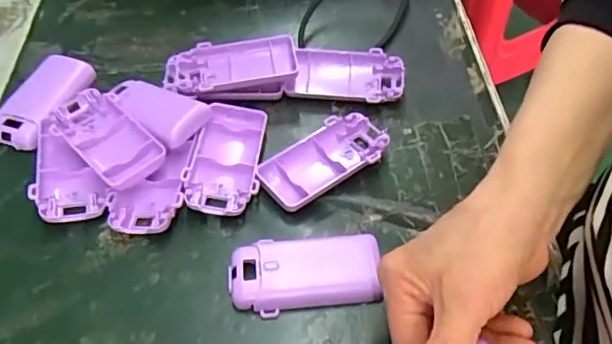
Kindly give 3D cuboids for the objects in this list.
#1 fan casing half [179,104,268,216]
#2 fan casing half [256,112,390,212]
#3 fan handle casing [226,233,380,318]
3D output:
[{"bbox_3d":[-0.057,-0.010,0.396,0.050,0.017,0.095,2,52,2],"label":"fan casing half"},{"bbox_3d":[0.014,-0.009,0.399,0.096,0.016,0.049,-27,57,-20],"label":"fan casing half"},{"bbox_3d":[-0.001,0.061,0.344,0.090,0.016,0.044,-4,52,-3],"label":"fan handle casing"}]

